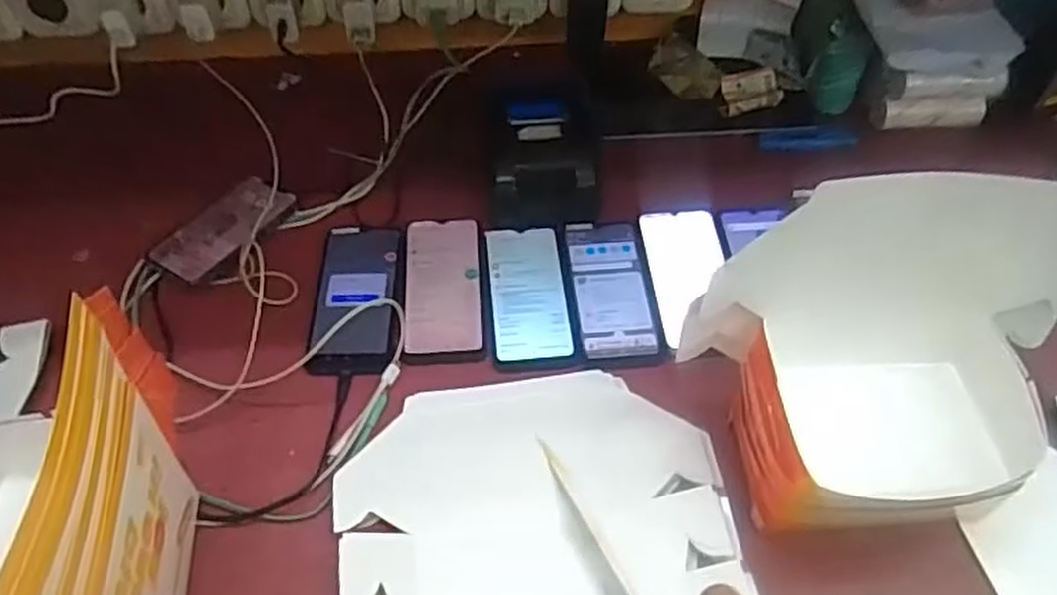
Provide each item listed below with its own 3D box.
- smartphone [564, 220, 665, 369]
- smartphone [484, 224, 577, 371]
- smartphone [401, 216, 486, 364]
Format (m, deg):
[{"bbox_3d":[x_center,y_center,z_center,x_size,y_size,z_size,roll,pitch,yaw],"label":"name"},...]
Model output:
[{"bbox_3d":[0.077,-0.011,0.737,0.072,0.004,0.175,-4,53,-3],"label":"smartphone"},{"bbox_3d":[-0.001,-0.004,0.732,0.072,0.006,0.157,-4,53,-3],"label":"smartphone"},{"bbox_3d":[-0.080,-0.013,0.741,0.073,0.010,0.170,-3,53,-2],"label":"smartphone"}]

